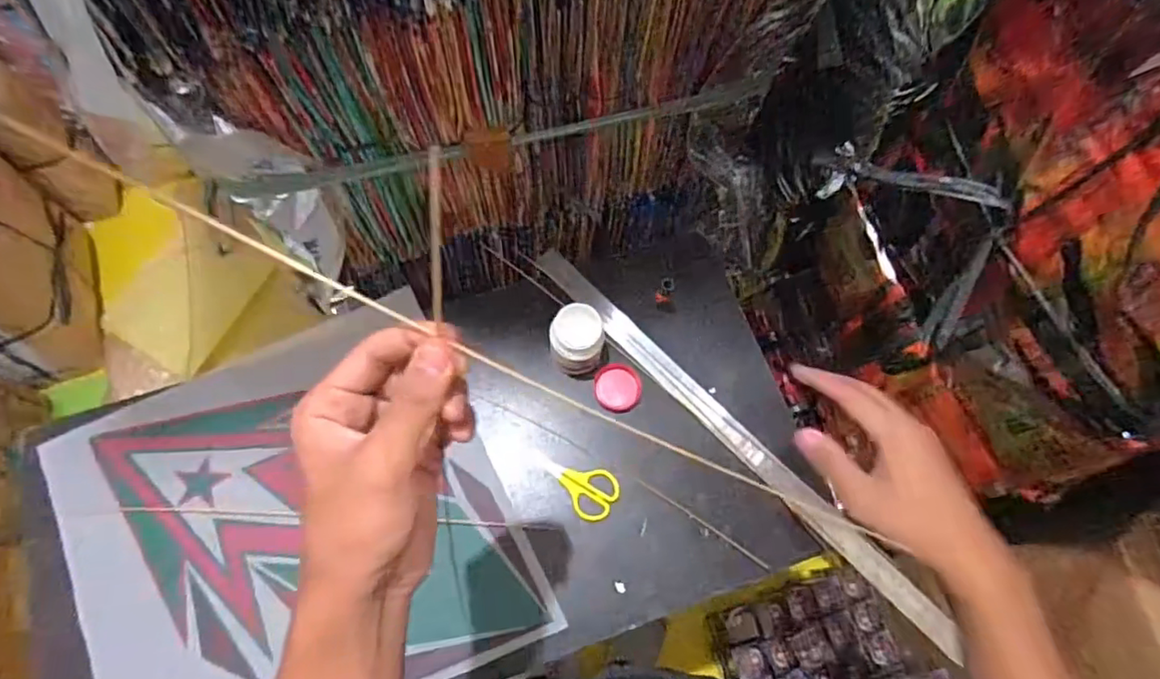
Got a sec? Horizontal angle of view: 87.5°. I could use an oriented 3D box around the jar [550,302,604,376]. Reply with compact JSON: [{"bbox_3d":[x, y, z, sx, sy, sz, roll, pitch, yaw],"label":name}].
[{"bbox_3d":[-0.002,0.004,0.672,0.056,0.088,0.054,1,69,-2],"label":"jar"}]

